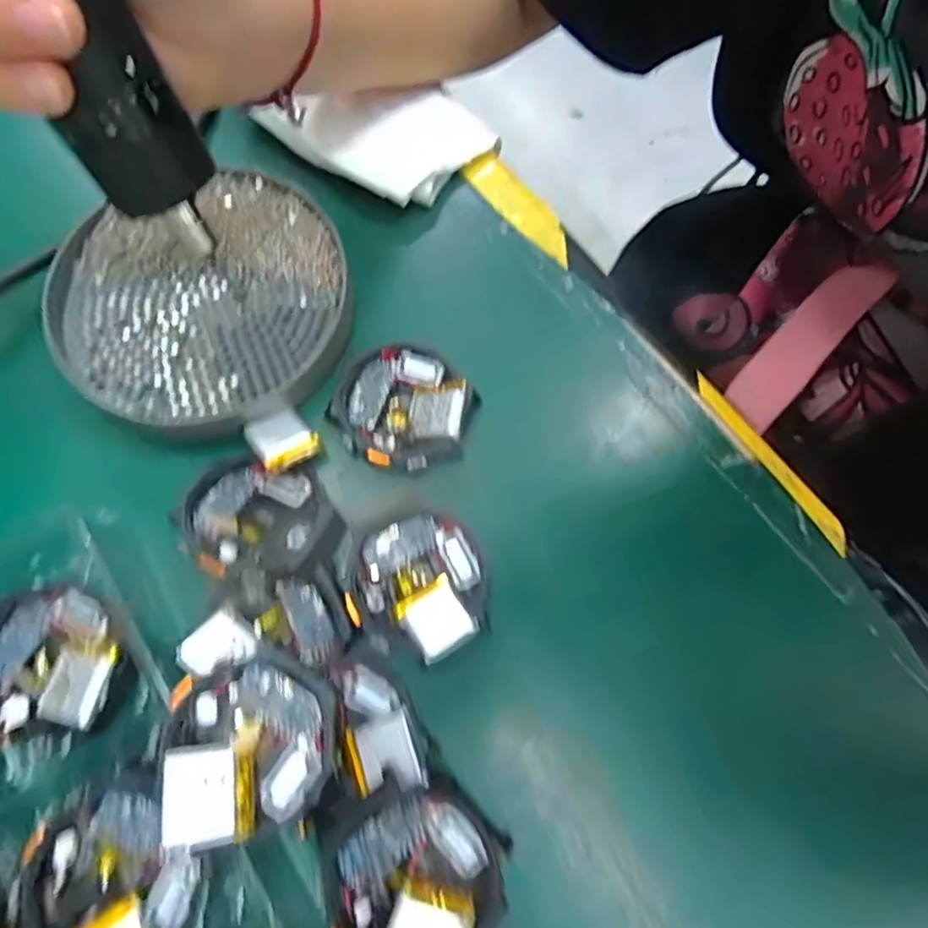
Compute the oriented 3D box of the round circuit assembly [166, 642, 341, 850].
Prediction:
[{"bbox_3d":[-0.061,0.079,0.184,0.046,0.020,0.046,-15,73,-6],"label":"round circuit assembly"}]

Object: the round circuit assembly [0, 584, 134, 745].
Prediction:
[{"bbox_3d":[-0.134,0.064,0.202,0.053,0.015,0.044,43,76,12],"label":"round circuit assembly"}]

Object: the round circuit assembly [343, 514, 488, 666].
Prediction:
[{"bbox_3d":[-0.017,0.041,0.217,0.047,0.010,0.048,0,72,-1],"label":"round circuit assembly"}]

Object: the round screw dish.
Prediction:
[{"bbox_3d":[-0.102,-0.064,0.252,0.111,0.011,0.102,0,72,-1],"label":"round screw dish"}]

